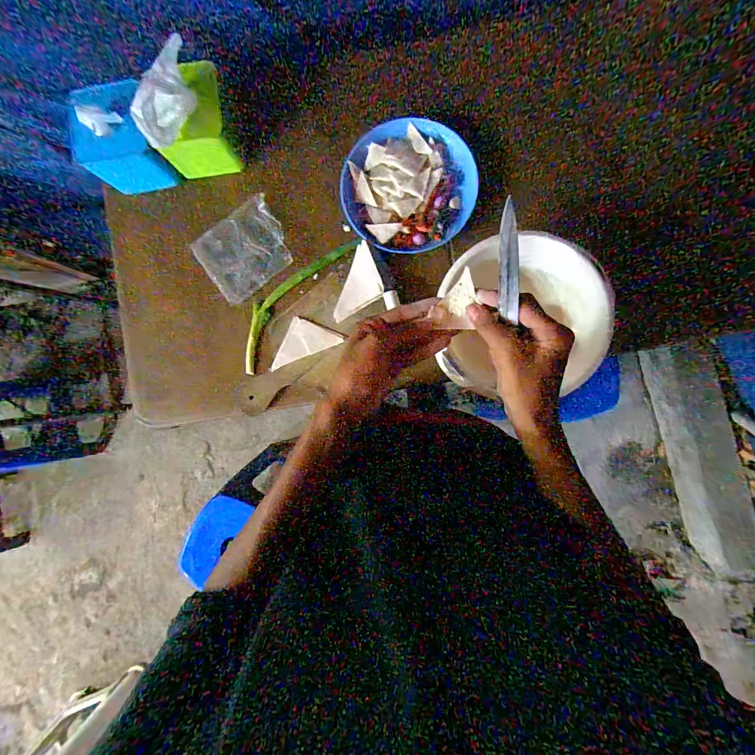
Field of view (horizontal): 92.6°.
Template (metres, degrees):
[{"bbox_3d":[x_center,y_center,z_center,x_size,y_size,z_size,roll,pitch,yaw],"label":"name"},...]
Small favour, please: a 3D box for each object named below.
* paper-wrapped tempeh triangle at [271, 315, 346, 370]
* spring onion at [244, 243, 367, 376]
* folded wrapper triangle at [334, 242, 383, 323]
[{"bbox_3d":[-0.134,-0.067,0.630,0.125,0.009,0.066,-23,88,2],"label":"paper-wrapped tempeh triangle"},{"bbox_3d":[-0.152,-0.141,0.632,0.075,0.023,0.293,42,89,5],"label":"spring onion"},{"bbox_3d":[-0.025,-0.154,0.606,0.069,0.010,0.131,20,98,17],"label":"folded wrapper triangle"}]

